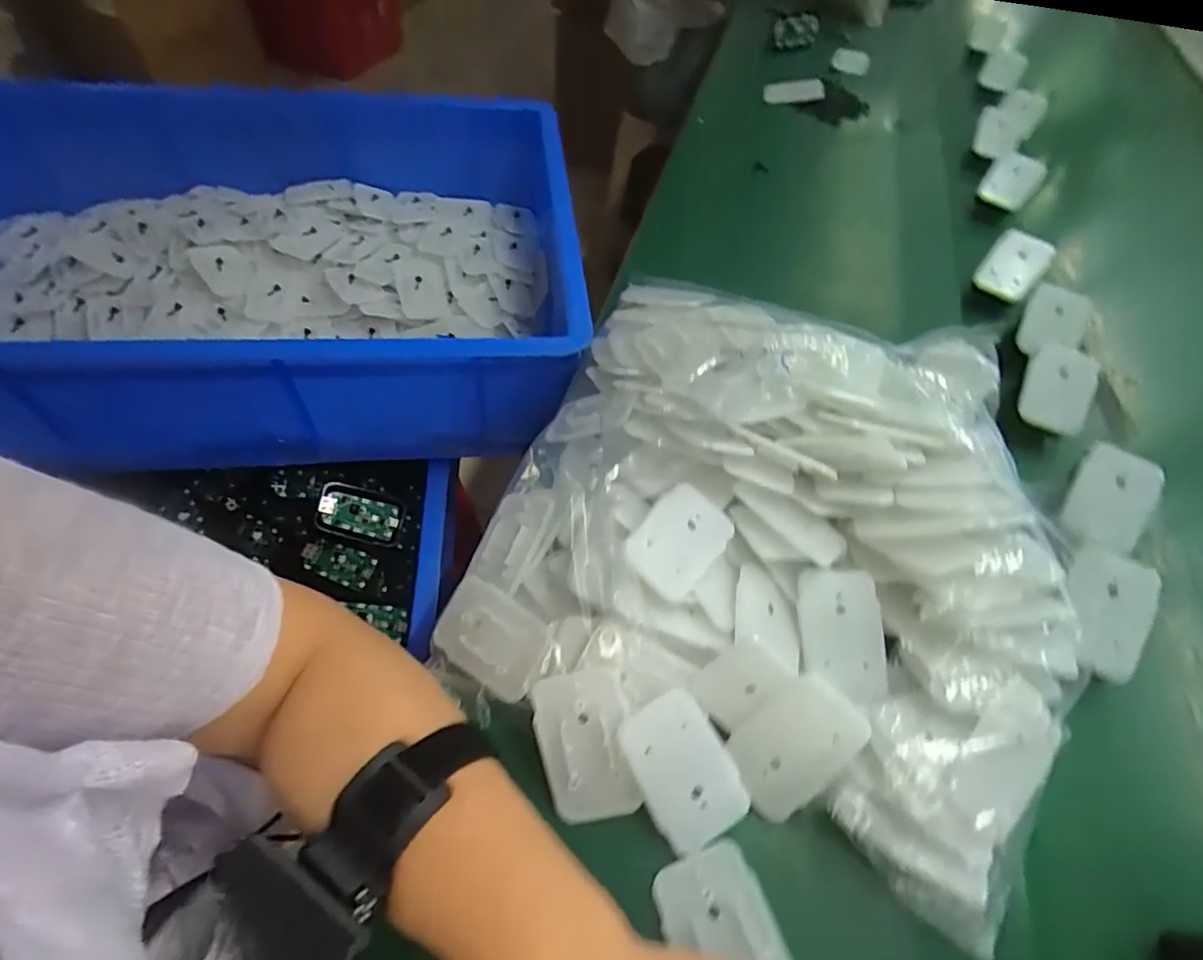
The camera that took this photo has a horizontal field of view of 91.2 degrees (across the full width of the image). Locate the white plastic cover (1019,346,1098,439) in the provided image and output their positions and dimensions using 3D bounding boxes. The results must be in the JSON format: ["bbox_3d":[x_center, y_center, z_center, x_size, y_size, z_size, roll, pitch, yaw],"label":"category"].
[{"bbox_3d":[0.329,-0.065,0.425,0.043,0.006,0.060,15,96,18],"label":"white plastic cover"}]

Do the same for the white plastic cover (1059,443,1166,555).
[{"bbox_3d":[0.326,0.012,0.377,0.044,0.004,0.061,23,100,17],"label":"white plastic cover"}]

